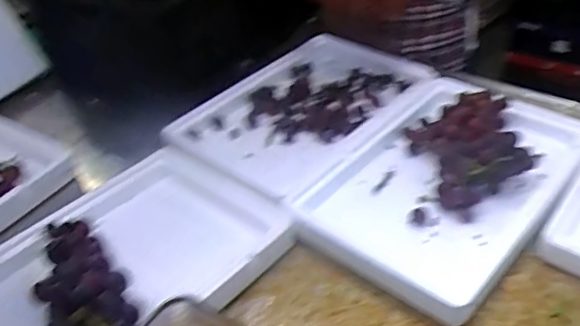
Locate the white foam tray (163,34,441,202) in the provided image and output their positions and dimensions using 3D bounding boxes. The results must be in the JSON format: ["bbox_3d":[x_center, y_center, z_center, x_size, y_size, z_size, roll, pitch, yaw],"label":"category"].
[{"bbox_3d":[0.020,-0.112,1.060,0.322,0.036,0.442,29,50,35],"label":"white foam tray"}]

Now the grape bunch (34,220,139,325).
[{"bbox_3d":[-0.269,0.133,0.698,0.099,0.069,0.215,-23,42,-20],"label":"grape bunch"}]

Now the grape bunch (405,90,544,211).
[{"bbox_3d":[0.290,-0.038,0.880,0.176,0.065,0.254,-8,39,-3],"label":"grape bunch"}]

